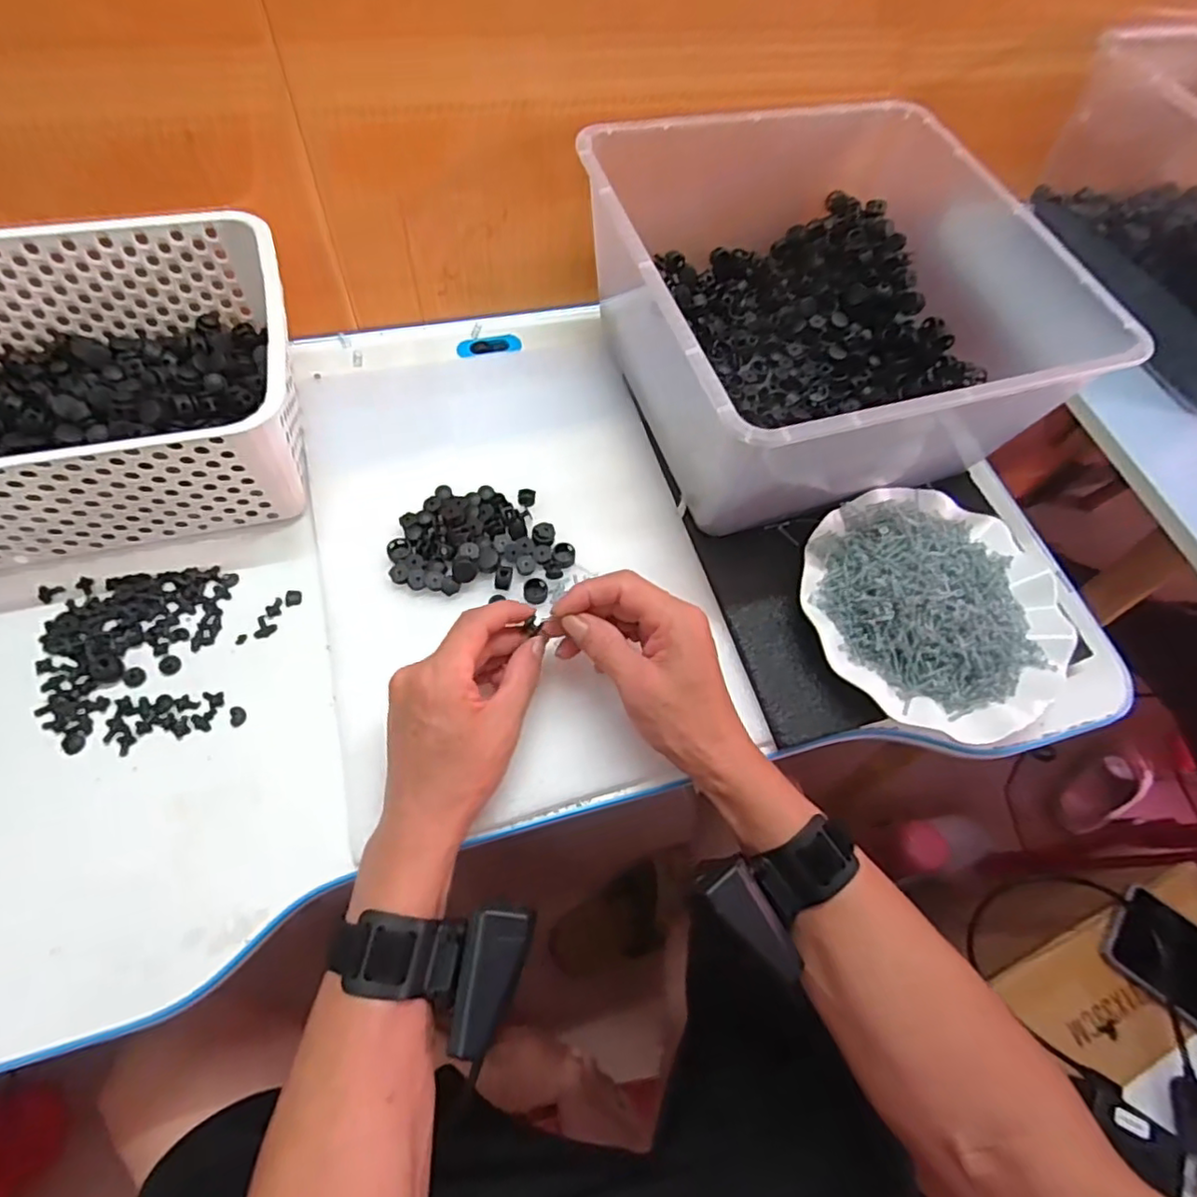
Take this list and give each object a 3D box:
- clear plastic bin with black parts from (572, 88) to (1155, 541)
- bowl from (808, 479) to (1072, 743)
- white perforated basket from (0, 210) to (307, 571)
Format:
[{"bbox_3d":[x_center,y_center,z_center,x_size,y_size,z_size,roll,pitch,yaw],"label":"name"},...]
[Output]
[{"bbox_3d":[0.161,-0.217,0.481,0.297,0.128,0.300,-14,66,-12],"label":"clear plastic bin with black parts"},{"bbox_3d":[0.235,-0.001,0.436,0.174,0.028,0.177,2,63,-4],"label":"bowl"},{"bbox_3d":[-0.359,-0.134,0.431,0.308,0.113,0.204,-12,66,-11],"label":"white perforated basket"}]

